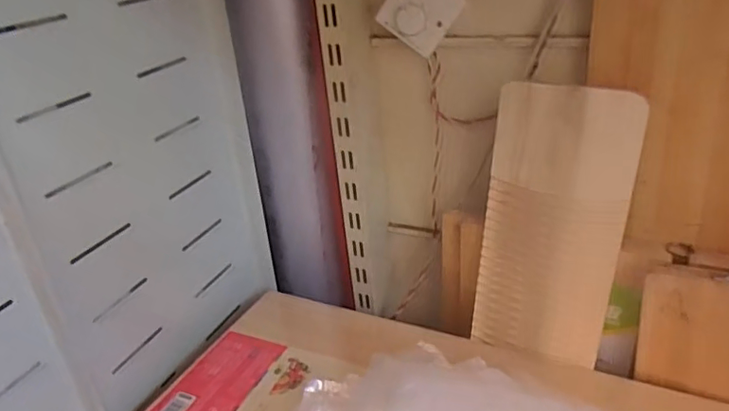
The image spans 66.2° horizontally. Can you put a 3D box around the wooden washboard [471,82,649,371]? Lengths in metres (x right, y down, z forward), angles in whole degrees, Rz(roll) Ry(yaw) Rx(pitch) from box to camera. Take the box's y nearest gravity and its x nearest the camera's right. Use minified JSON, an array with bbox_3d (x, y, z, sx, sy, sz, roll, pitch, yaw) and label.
[{"bbox_3d":[0.225,0.032,0.679,0.160,0.343,0.015,12,19,26],"label":"wooden washboard"}]

